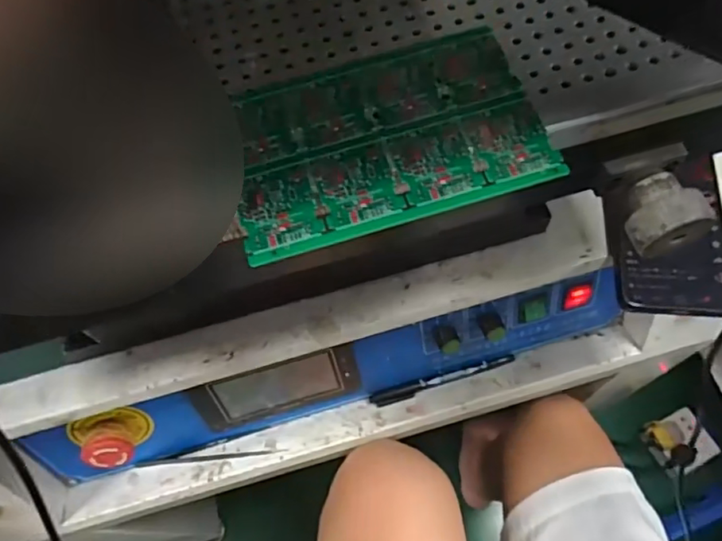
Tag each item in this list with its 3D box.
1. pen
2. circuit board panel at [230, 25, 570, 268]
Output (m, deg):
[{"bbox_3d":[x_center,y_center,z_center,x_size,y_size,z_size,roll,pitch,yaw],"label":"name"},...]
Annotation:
[{"bbox_3d":[0.077,0.102,0.531,0.137,0.016,0.012,-15,64,-3],"label":"pen"},{"bbox_3d":[0.009,-0.057,0.239,0.126,0.004,0.083,-17,64,-4],"label":"circuit board panel"}]

